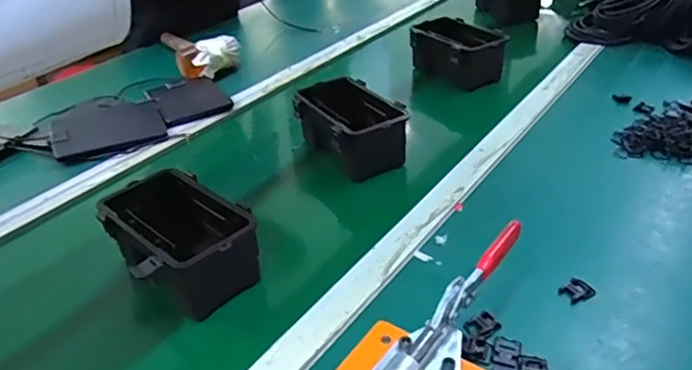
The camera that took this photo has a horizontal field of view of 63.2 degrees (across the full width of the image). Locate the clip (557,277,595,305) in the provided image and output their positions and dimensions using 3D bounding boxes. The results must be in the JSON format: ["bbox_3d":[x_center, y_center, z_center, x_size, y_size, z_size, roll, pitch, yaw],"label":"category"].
[{"bbox_3d":[0.228,0.104,0.557,0.027,0.009,0.025,-17,36,-20],"label":"clip"}]

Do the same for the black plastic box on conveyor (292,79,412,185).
[{"bbox_3d":[0.011,-0.074,0.805,0.109,0.093,0.175,-20,37,-24],"label":"black plastic box on conveyor"}]

